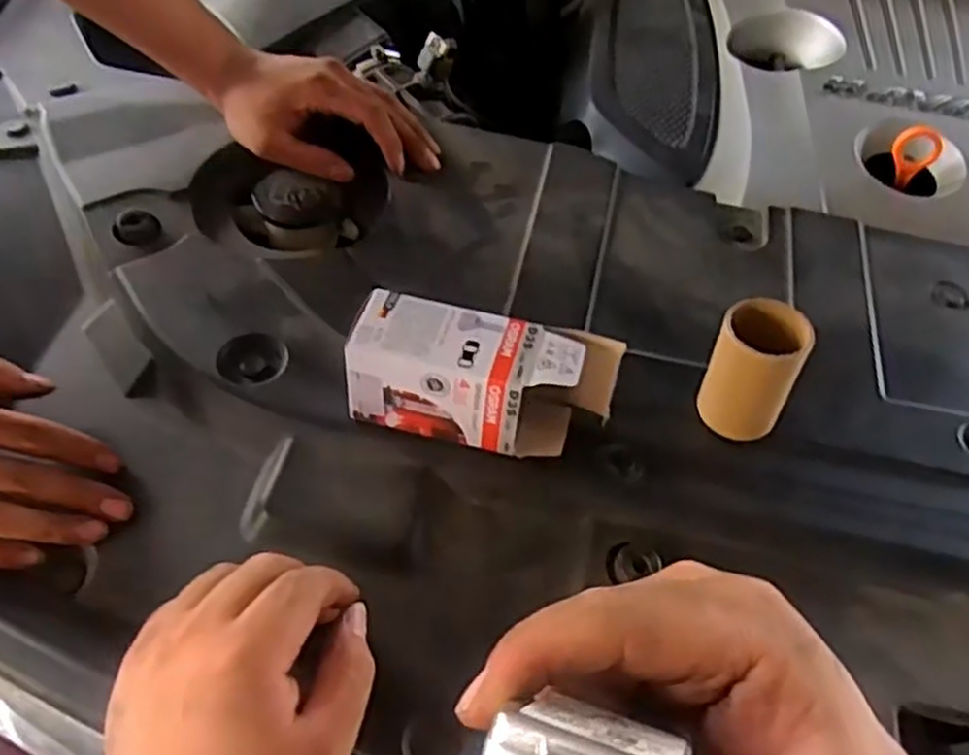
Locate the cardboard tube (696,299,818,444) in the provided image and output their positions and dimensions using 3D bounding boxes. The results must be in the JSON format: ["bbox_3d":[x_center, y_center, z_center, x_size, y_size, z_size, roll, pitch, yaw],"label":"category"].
[{"bbox_3d":[0.140,-0.003,0.406,0.044,0.066,0.040,27,52,17],"label":"cardboard tube"}]

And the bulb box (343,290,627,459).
[{"bbox_3d":[-0.001,0.005,0.400,0.132,0.062,0.050,12,49,5],"label":"bulb box"}]

